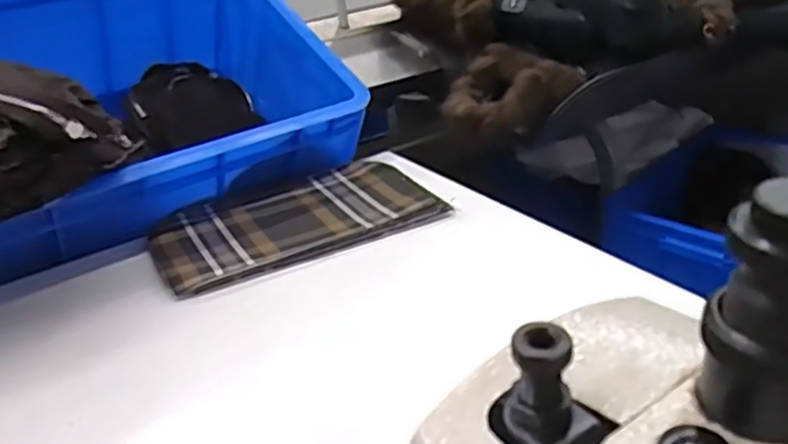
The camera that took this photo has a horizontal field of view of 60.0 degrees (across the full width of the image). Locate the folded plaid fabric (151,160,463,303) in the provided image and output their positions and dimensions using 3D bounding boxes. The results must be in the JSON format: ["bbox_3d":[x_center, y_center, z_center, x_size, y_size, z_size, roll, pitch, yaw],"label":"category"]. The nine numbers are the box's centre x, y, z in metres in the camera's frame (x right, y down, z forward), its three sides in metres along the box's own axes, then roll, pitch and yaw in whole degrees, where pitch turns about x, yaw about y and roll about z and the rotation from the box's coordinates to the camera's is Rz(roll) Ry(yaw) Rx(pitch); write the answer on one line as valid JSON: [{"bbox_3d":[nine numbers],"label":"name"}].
[{"bbox_3d":[-0.094,-0.004,0.657,0.261,0.011,0.156,-15,30,-18],"label":"folded plaid fabric"}]

